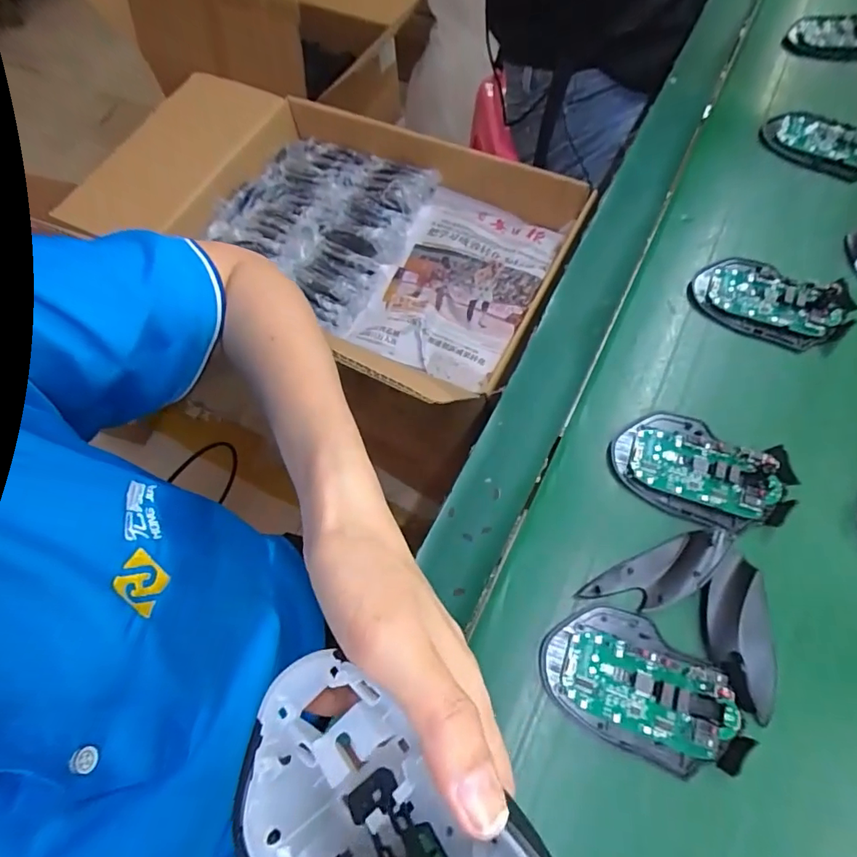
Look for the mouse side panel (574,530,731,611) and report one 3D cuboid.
[{"bbox_3d":[0.148,0.094,0.310,0.096,0.016,0.032,-21,67,-8],"label":"mouse side panel"}]

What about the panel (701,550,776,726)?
[{"bbox_3d":[0.188,0.124,0.294,0.038,0.011,0.089,-1,66,1],"label":"panel"}]

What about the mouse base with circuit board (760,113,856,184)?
[{"bbox_3d":[0.381,-0.267,0.462,0.114,0.024,0.050,21,69,11],"label":"mouse base with circuit board"}]

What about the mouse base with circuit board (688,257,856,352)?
[{"bbox_3d":[0.276,-0.103,0.395,0.113,0.021,0.065,31,71,14],"label":"mouse base with circuit board"}]

